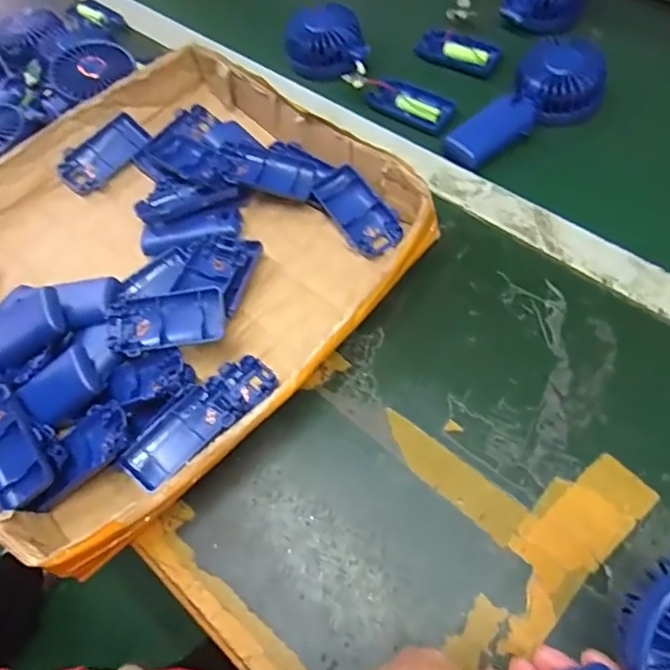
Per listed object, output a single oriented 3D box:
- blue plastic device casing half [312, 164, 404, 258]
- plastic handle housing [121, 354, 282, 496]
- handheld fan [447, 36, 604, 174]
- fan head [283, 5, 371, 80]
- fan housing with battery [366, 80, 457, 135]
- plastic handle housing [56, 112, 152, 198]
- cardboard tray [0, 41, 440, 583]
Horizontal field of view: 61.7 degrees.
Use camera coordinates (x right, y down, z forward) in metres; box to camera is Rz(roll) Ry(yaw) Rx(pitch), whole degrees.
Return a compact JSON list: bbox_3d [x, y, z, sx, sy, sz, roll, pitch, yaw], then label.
[{"bbox_3d":[0.020,-0.112,0.515,0.045,0.017,0.094,-32,62,-11],"label":"blue plastic device casing half"},{"bbox_3d":[-0.101,0.065,0.429,0.047,0.030,0.125,36,71,23],"label":"plastic handle housing"},{"bbox_3d":[0.193,-0.226,0.559,0.178,0.033,0.086,-38,66,-2],"label":"handheld fan"},{"bbox_3d":[-0.010,-0.330,0.629,0.085,0.050,0.070,-15,60,-2],"label":"fan head"},{"bbox_3d":[0.082,-0.245,0.601,0.093,0.019,0.037,30,69,21],"label":"fan housing with battery"},{"bbox_3d":[-0.239,-0.186,0.583,0.047,0.022,0.095,44,77,-2],"label":"plastic handle housing"},{"bbox_3d":[-0.166,-0.065,0.487,0.373,0.057,0.408,38,71,23],"label":"cardboard tray"}]

